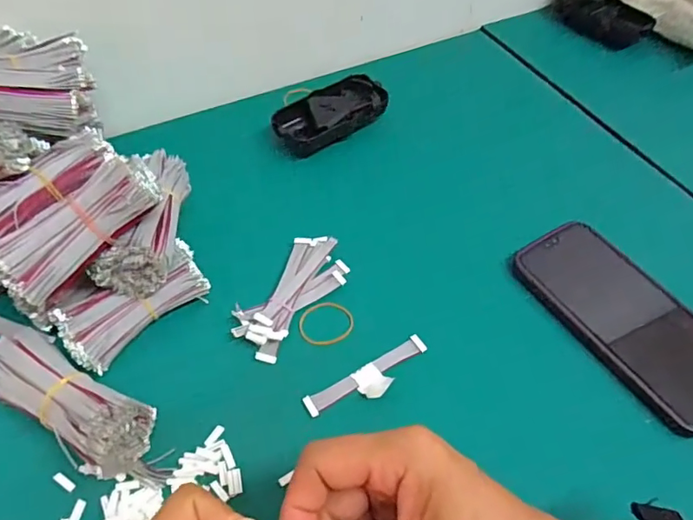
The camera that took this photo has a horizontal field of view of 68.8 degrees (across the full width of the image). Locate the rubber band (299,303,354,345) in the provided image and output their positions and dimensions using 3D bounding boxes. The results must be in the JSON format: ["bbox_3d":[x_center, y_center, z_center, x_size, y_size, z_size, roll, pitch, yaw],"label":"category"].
[{"bbox_3d":[-0.014,0.045,0.360,0.038,0.004,0.031,-10,68,-12],"label":"rubber band"}]

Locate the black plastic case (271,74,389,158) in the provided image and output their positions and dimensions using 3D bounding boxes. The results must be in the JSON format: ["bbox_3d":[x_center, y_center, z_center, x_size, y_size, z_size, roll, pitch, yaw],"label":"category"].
[{"bbox_3d":[-0.015,-0.136,0.473,0.108,0.032,0.049,-26,58,-19],"label":"black plastic case"}]

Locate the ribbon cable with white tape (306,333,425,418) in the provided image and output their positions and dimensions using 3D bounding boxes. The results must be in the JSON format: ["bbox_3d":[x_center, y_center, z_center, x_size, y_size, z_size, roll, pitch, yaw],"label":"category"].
[{"bbox_3d":[0.017,0.078,0.329,0.089,0.013,0.025,-26,58,-19],"label":"ribbon cable with white tape"}]

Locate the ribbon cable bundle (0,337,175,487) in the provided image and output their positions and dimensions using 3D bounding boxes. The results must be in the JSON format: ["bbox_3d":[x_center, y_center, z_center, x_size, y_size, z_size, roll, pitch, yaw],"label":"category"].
[{"bbox_3d":[-0.164,0.085,0.298,0.111,0.035,0.043,24,57,16],"label":"ribbon cable bundle"}]

